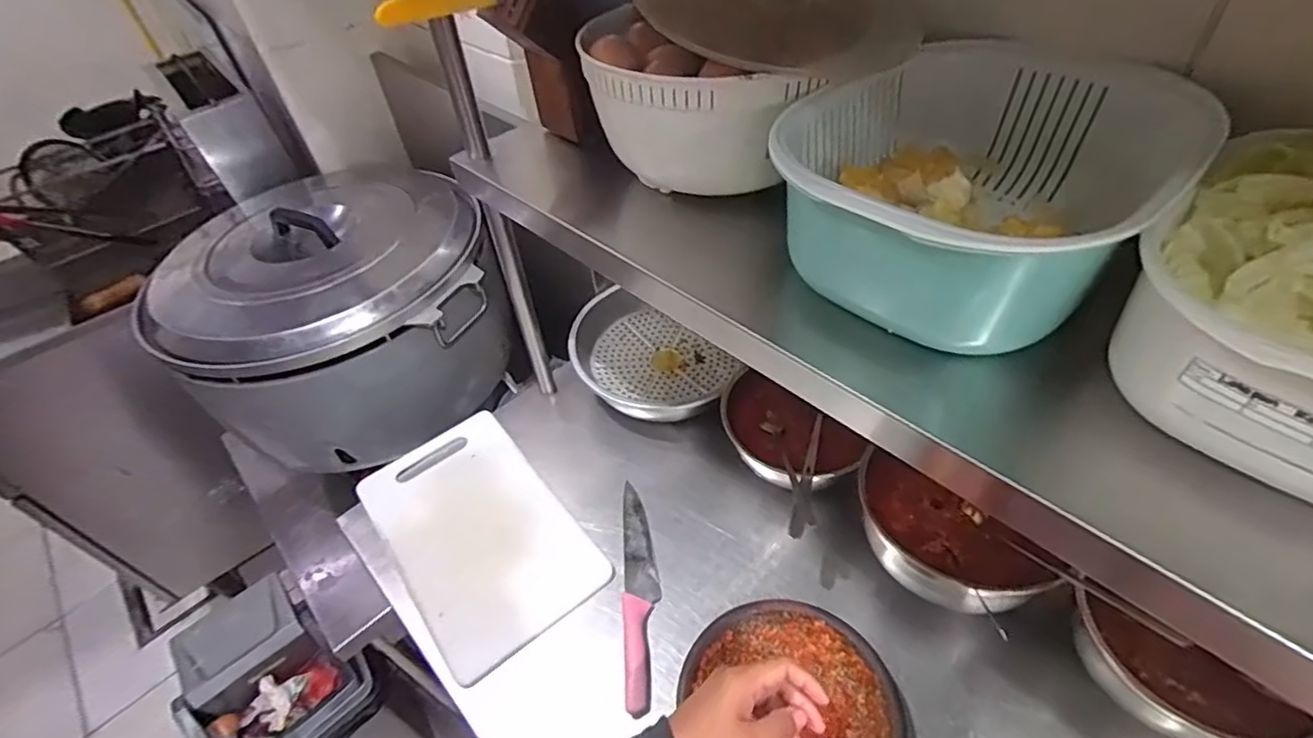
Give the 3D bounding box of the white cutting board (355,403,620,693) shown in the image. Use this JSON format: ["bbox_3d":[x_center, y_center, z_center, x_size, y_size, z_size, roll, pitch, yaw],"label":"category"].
[{"bbox_3d":[-0.220,0.197,0.751,0.197,0.024,0.323,-32,51,-22],"label":"white cutting board"}]

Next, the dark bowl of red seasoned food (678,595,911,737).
[{"bbox_3d":[0.129,0.321,0.573,0.185,0.038,0.202,-3,46,4],"label":"dark bowl of red seasoned food"}]

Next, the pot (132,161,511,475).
[{"bbox_3d":[-0.504,-0.084,1.016,0.431,0.351,0.455,-30,50,-20],"label":"pot"}]

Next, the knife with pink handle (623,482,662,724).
[{"bbox_3d":[-0.017,0.238,0.677,0.038,0.021,0.258,-6,46,1],"label":"knife with pink handle"}]

